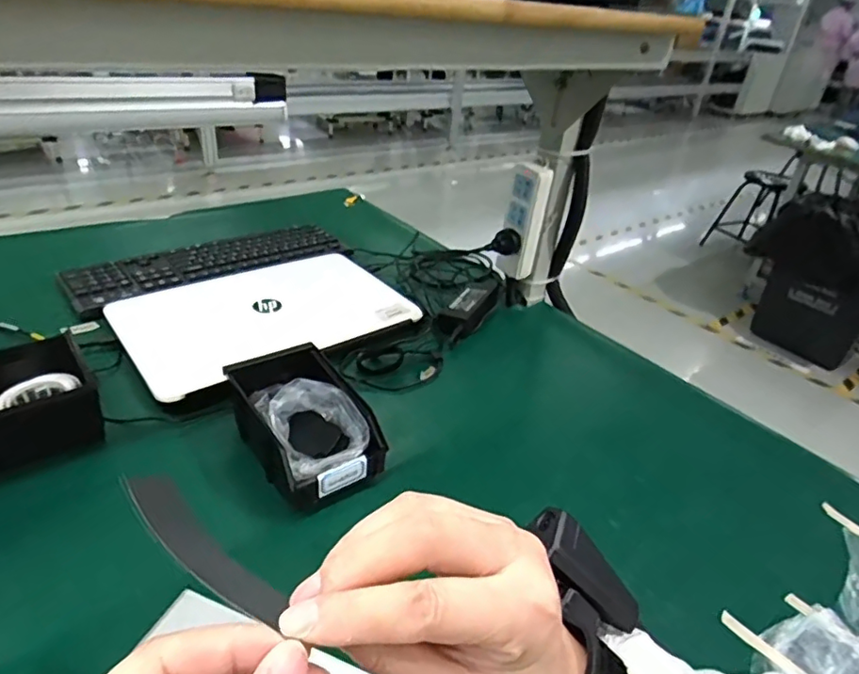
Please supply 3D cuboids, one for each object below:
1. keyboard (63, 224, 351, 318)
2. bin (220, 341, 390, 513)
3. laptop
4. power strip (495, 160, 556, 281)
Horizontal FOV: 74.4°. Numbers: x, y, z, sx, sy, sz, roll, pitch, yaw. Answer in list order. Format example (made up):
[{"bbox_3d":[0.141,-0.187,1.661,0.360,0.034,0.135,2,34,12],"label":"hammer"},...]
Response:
[{"bbox_3d":[-0.351,-0.123,0.935,0.430,0.024,0.127,-21,42,-36],"label":"keyboard"},{"bbox_3d":[-0.134,0.083,0.595,0.107,0.067,0.189,-15,39,-30],"label":"bin"},{"bbox_3d":[-0.233,-0.034,0.811,0.367,0.024,0.239,-20,42,-35],"label":"laptop"},{"bbox_3d":[0.140,-0.171,0.846,0.055,0.167,0.030,22,36,22],"label":"power strip"}]

